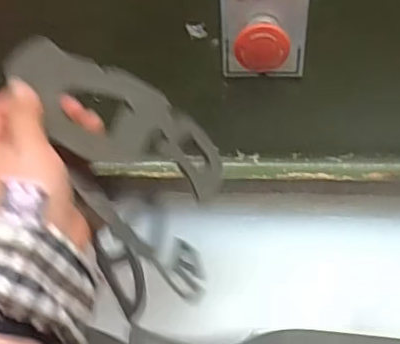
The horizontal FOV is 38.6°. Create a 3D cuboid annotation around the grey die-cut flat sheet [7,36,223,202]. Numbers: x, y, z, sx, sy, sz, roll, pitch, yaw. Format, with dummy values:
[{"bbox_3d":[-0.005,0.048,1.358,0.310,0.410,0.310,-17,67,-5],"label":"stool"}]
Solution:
[{"bbox_3d":[-0.053,-0.034,0.369,0.152,0.017,0.056,23,92,-5],"label":"grey die-cut flat sheet"}]

